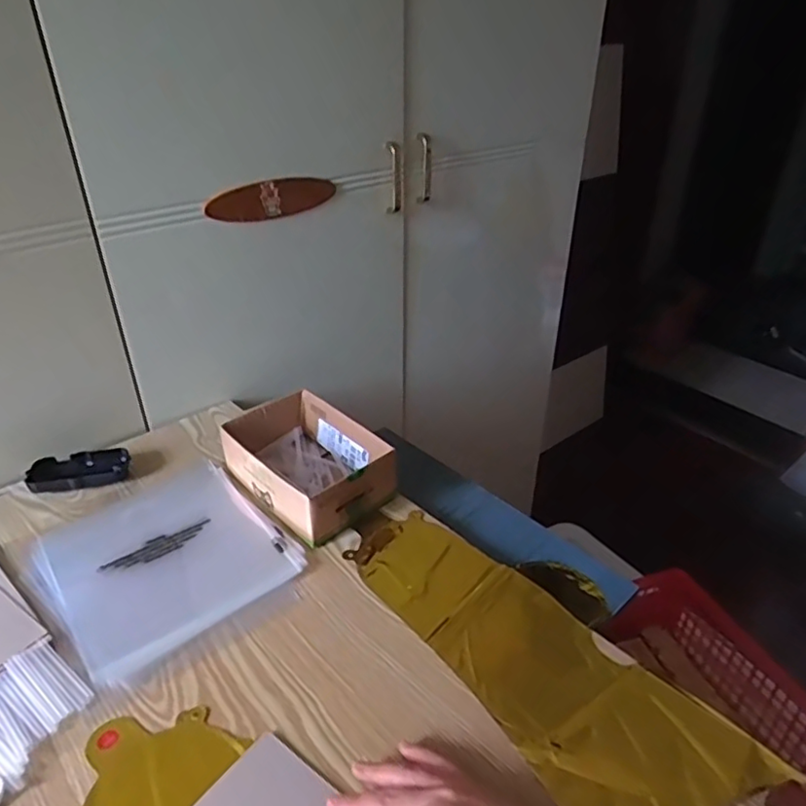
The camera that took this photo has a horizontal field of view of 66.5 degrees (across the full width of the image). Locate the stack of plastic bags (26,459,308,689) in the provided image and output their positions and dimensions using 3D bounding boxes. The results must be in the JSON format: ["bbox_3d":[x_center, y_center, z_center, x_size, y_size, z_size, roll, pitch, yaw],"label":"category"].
[{"bbox_3d":[-0.238,0.156,0.625,0.208,0.013,0.240,-25,40,-35],"label":"stack of plastic bags"}]

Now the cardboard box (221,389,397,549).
[{"bbox_3d":[-0.108,0.072,0.703,0.125,0.070,0.180,-24,39,-33],"label":"cardboard box"}]

